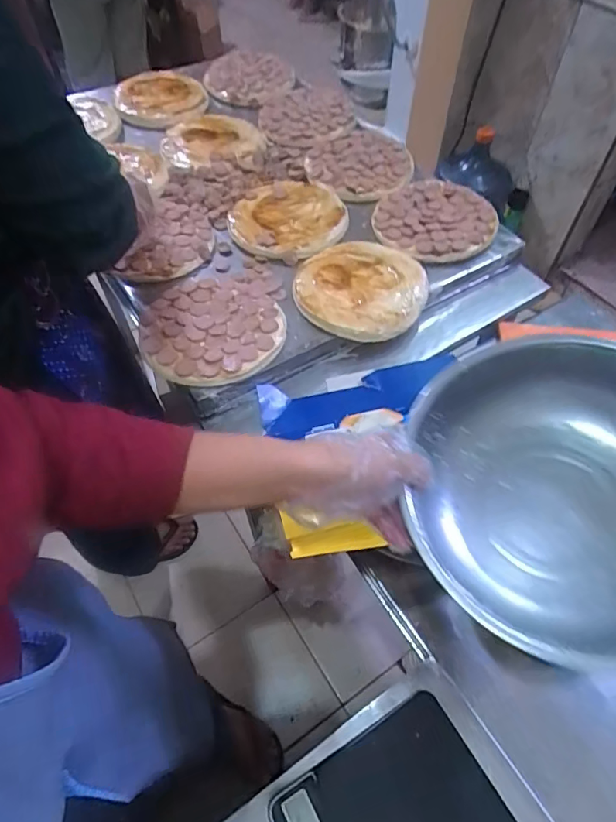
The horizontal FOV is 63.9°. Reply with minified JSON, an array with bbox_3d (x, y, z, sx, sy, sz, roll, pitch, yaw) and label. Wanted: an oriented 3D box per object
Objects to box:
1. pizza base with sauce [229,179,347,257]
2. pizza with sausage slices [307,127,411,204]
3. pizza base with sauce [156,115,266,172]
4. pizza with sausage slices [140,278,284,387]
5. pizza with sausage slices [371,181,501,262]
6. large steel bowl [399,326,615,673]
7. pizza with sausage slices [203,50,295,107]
[{"bbox_3d":[-0.032,-0.328,0.824,0.187,0.016,0.181,0,57,0],"label":"pizza base with sauce"},{"bbox_3d":[0.098,-0.446,0.893,0.175,0.026,0.181,0,57,0],"label":"pizza with sausage slices"},{"bbox_3d":[-0.184,-0.527,0.955,0.192,0.019,0.181,-5,57,-3],"label":"pizza base with sauce"},{"bbox_3d":[-0.134,-0.122,0.687,0.190,0.013,0.197,-15,58,-10],"label":"pizza with sausage slices"},{"bbox_3d":[0.207,-0.314,0.805,0.189,0.023,0.184,-15,58,-10],"label":"pizza with sausage slices"},{"bbox_3d":[0.209,0.071,0.408,0.236,0.109,0.246,0,57,0],"label":"large steel bowl"},{"bbox_3d":[-0.131,-0.720,1.072,0.203,0.032,0.187,-2,61,4],"label":"pizza with sausage slices"}]

